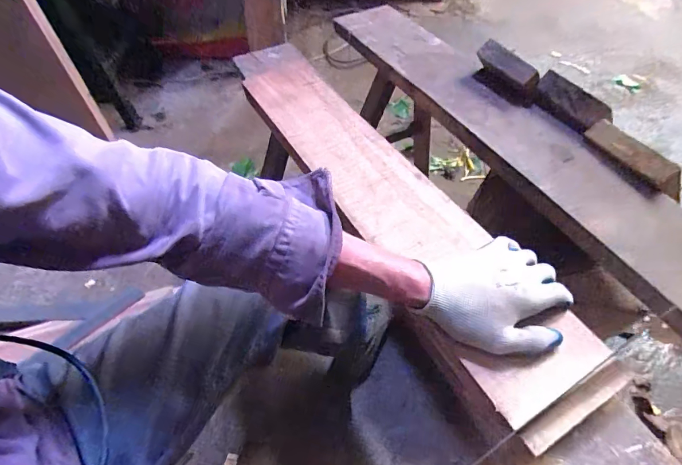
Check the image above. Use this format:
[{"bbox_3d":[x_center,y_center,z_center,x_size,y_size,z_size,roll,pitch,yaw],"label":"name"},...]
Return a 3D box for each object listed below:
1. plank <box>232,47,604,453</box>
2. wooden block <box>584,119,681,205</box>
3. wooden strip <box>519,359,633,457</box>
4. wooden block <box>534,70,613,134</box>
[{"bbox_3d":[0.006,-0.110,0.602,0.146,0.037,0.778,-22,52,-17],"label":"plank"},{"bbox_3d":[0.436,-0.114,0.611,0.036,0.029,0.150,-24,54,-18],"label":"wooden block"},{"bbox_3d":[0.216,0.154,0.371,0.129,0.011,0.021,-25,54,-18],"label":"wooden strip"},{"bbox_3d":[0.376,-0.213,0.679,0.052,0.048,0.121,-23,54,-18],"label":"wooden block"}]

